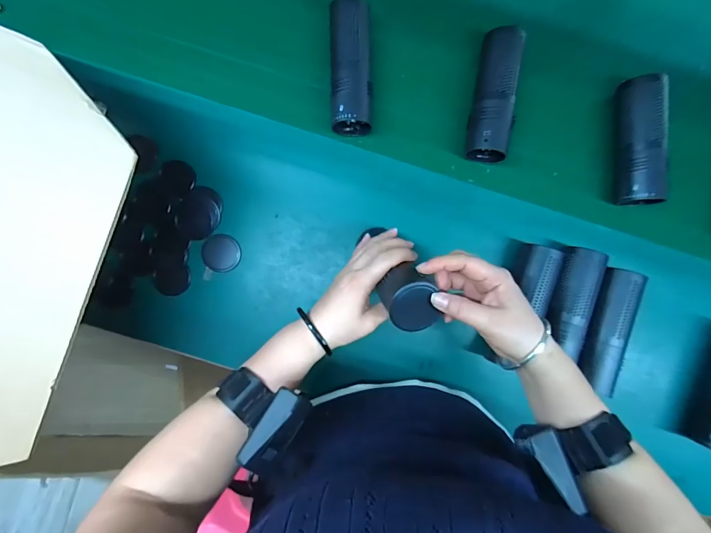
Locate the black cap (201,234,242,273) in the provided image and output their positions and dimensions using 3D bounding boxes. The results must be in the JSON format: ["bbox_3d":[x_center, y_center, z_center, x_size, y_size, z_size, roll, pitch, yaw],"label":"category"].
[{"bbox_3d":[-0.184,-0.018,0.498,0.052,0.004,0.051,0,90,-1],"label":"black cap"}]

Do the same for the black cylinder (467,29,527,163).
[{"bbox_3d":[0.185,-0.229,0.482,0.049,0.057,0.171,8,90,-1],"label":"black cylinder"}]

